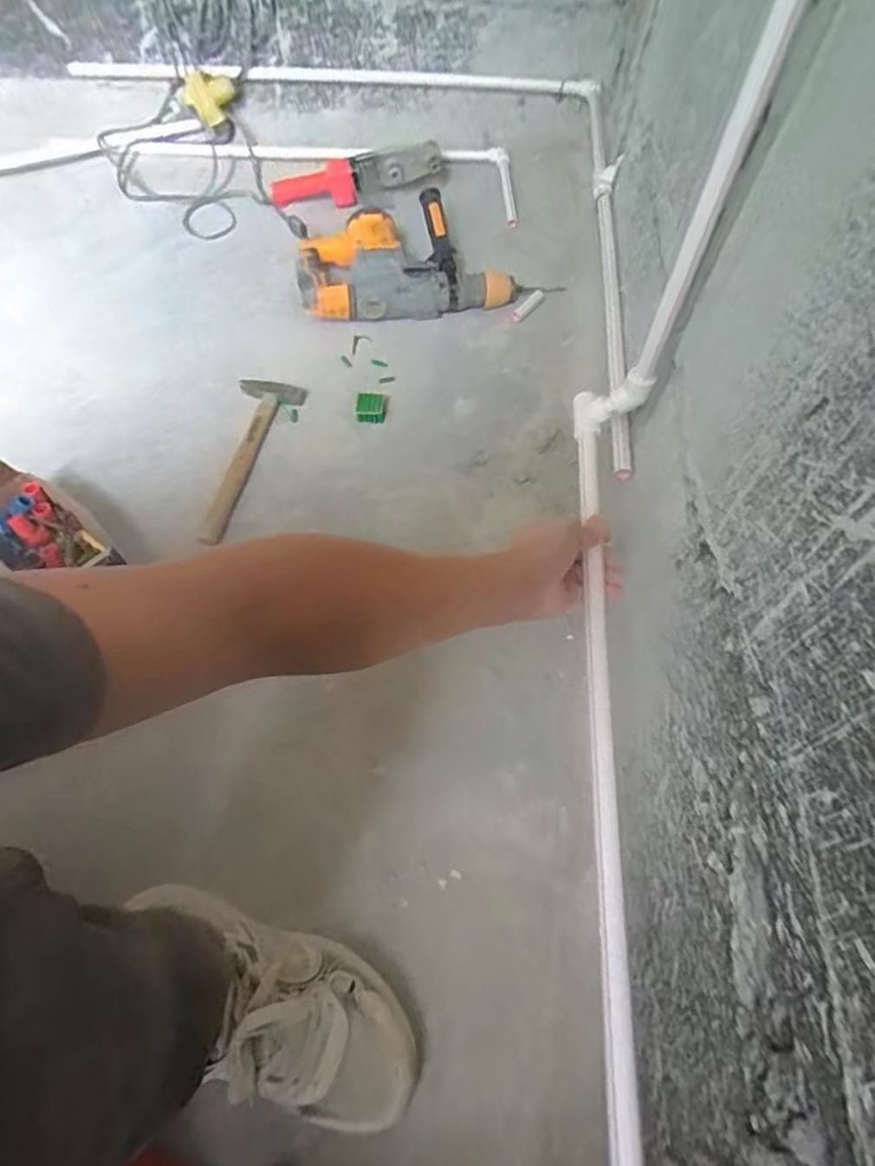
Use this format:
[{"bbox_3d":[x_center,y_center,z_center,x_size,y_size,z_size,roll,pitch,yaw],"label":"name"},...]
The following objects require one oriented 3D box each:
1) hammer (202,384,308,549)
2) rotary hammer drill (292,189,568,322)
[{"bbox_3d":[-0.288,-0.188,0.850,0.087,0.026,0.291,12,61,6],"label":"hammer"},{"bbox_3d":[-0.024,-0.578,1.023,0.442,0.096,0.201,-9,61,-6],"label":"rotary hammer drill"}]

